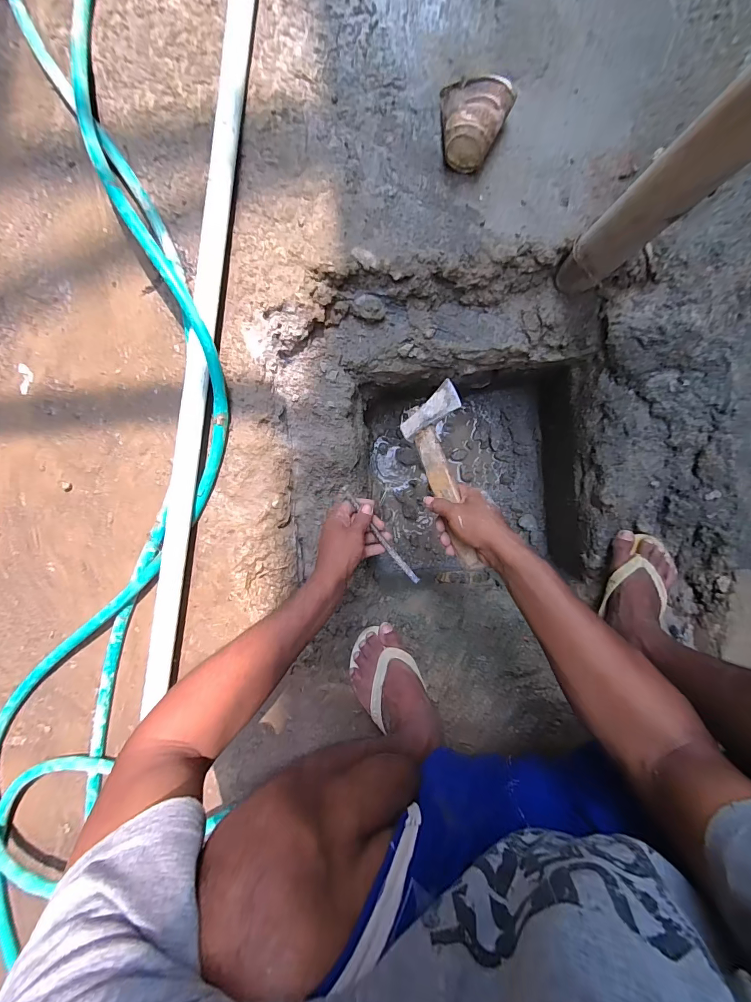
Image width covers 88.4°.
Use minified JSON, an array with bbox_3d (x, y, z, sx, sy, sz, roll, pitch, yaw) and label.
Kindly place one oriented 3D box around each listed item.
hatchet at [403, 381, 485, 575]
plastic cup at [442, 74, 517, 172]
[{"bbox_3d":[0.095,-0.038,0.553,0.081,0.047,0.275,-9,70,3],"label":"hatchet"},{"bbox_3d":[0.131,-0.528,0.533,0.098,0.052,0.107,0,94,2],"label":"plastic cup"}]

